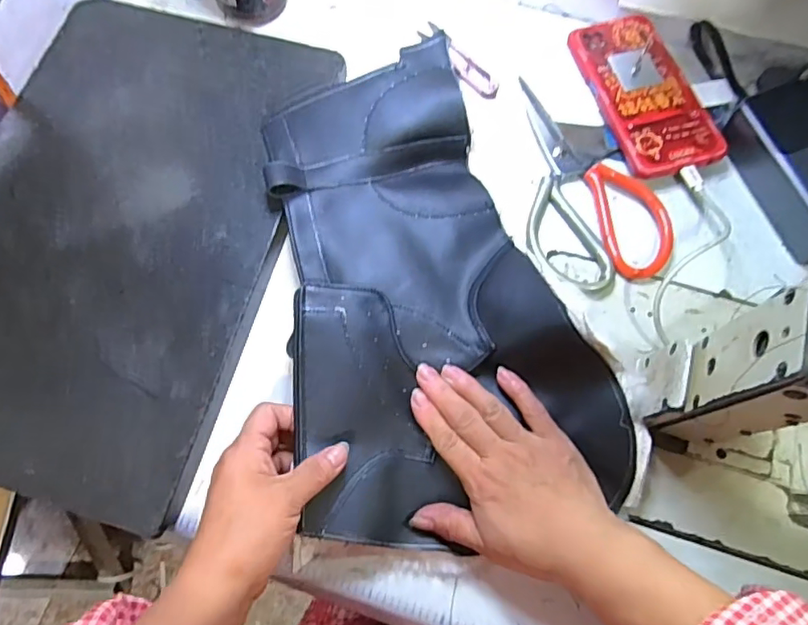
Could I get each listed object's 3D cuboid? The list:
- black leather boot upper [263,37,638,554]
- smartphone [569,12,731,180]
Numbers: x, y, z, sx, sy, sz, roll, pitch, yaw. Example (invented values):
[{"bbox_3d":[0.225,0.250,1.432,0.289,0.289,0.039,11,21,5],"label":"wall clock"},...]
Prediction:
[{"bbox_3d":[0.008,-0.023,0.401,0.210,0.048,0.336,-15,70,-5],"label":"black leather boot upper"},{"bbox_3d":[0.203,-0.187,0.474,0.077,0.011,0.158,-15,70,-5],"label":"smartphone"}]

